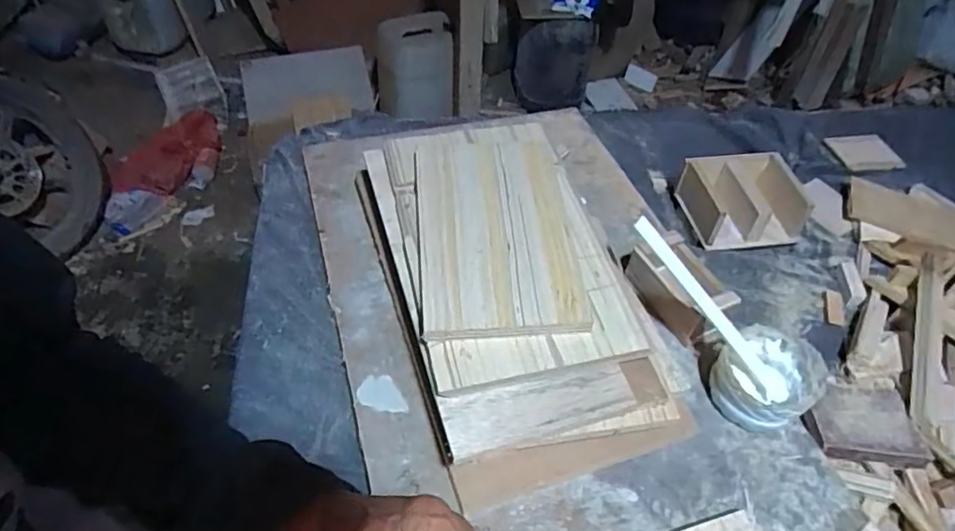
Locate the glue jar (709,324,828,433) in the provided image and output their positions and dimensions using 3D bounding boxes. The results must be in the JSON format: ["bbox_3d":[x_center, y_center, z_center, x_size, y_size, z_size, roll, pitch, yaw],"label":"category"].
[{"bbox_3d":[0.274,0.113,0.566,0.091,0.071,0.083,2,48,-2],"label":"glue jar"}]

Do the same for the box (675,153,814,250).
[{"bbox_3d":[0.341,-0.083,0.761,0.140,0.065,0.113,-3,49,-7],"label":"box"}]

